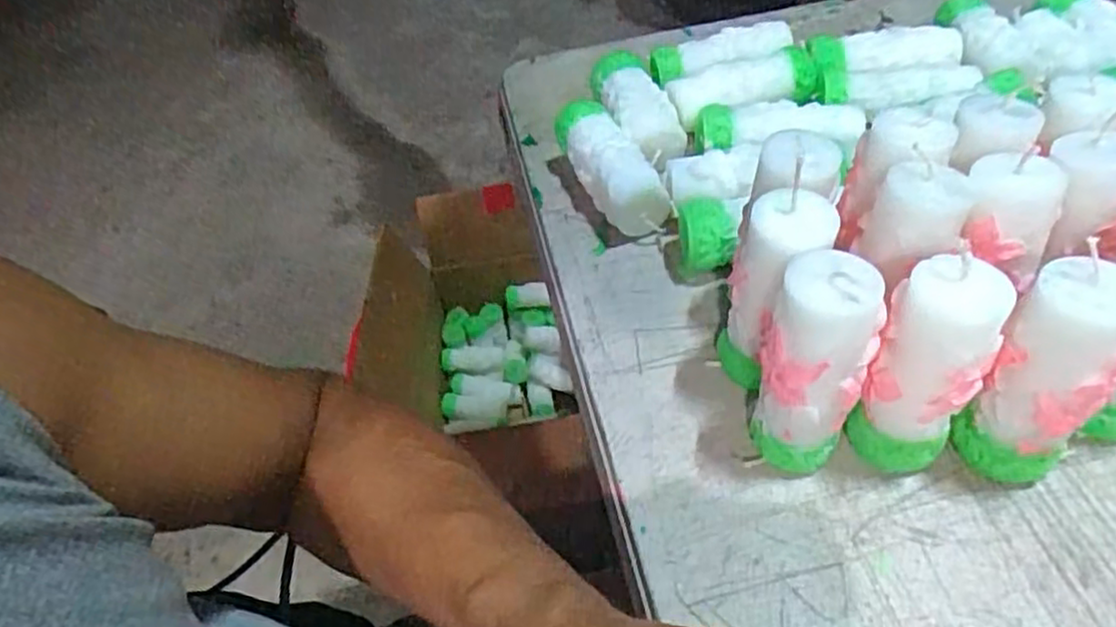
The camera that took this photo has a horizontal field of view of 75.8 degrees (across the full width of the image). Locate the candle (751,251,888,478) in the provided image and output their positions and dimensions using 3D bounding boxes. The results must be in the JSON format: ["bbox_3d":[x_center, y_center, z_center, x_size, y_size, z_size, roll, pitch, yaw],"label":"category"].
[{"bbox_3d":[0.108,0.026,0.309,0.043,0.110,0.040,13,51,18],"label":"candle"}]

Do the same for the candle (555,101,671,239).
[{"bbox_3d":[0.033,-0.093,0.468,0.039,0.048,0.112,-19,49,-10],"label":"candle"}]

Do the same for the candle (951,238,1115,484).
[{"bbox_3d":[0.202,0.029,0.297,0.039,0.106,0.041,-36,54,-23],"label":"candle"}]

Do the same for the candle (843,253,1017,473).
[{"bbox_3d":[0.153,0.027,0.303,0.040,0.109,0.034,26,56,27],"label":"candle"}]

